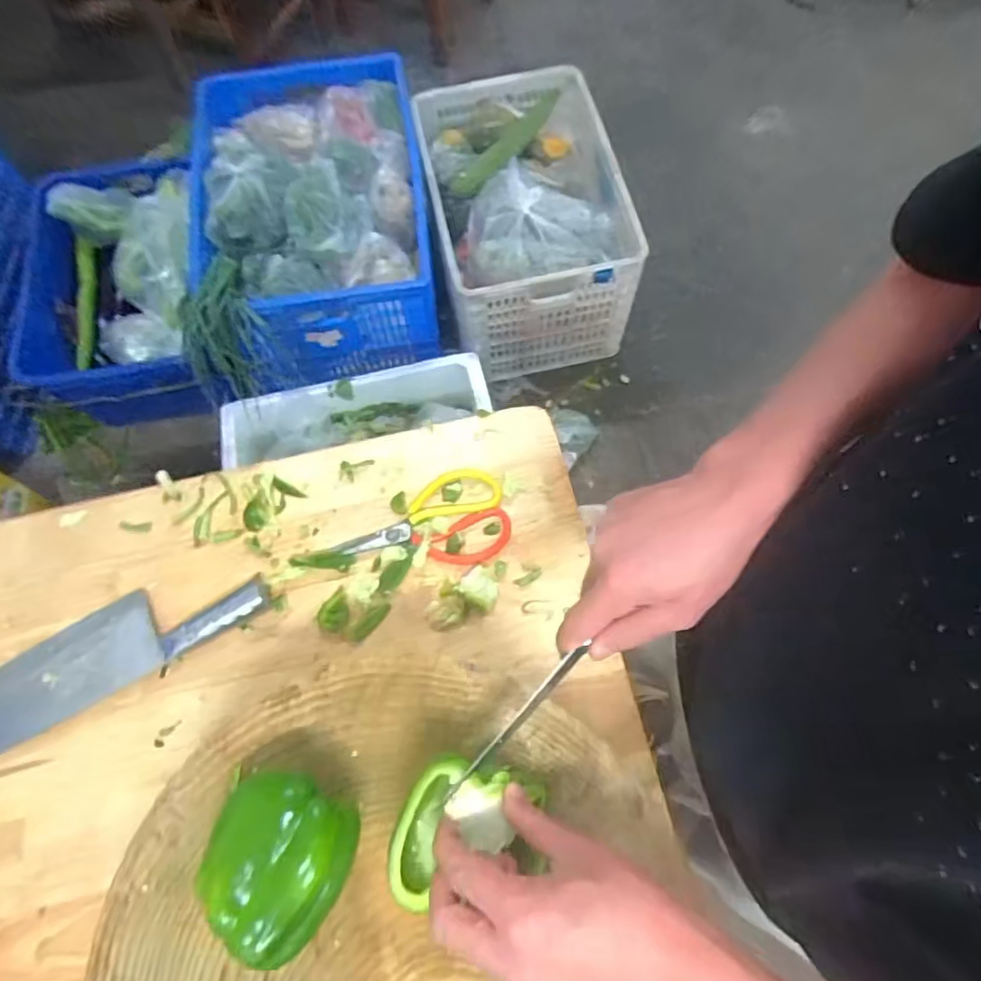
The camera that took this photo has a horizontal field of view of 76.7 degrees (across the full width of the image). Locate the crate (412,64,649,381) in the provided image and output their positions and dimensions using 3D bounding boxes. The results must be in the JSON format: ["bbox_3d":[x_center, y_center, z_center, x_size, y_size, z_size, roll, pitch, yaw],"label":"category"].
[{"bbox_3d":[0.086,-0.678,1.520,0.425,0.387,0.657,-13,70,-2],"label":"crate"}]

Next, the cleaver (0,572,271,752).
[{"bbox_3d":[-0.382,0.156,0.623,0.314,0.029,0.083,-27,71,-8],"label":"cleaver"}]

